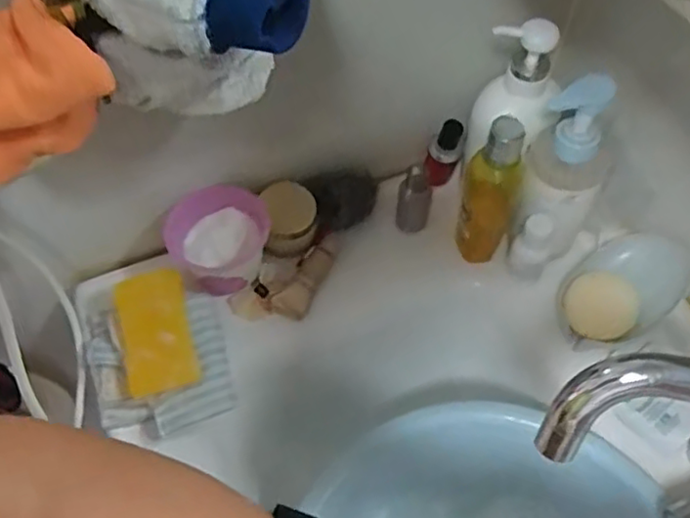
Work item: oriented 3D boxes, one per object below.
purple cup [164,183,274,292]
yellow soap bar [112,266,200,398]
[{"bbox_3d":[-0.113,-0.014,0.590,0.088,0.058,0.085,0,56,0],"label":"purple cup"},{"bbox_3d":[-0.162,0.061,0.544,0.062,0.013,0.102,-18,77,7],"label":"yellow soap bar"}]

